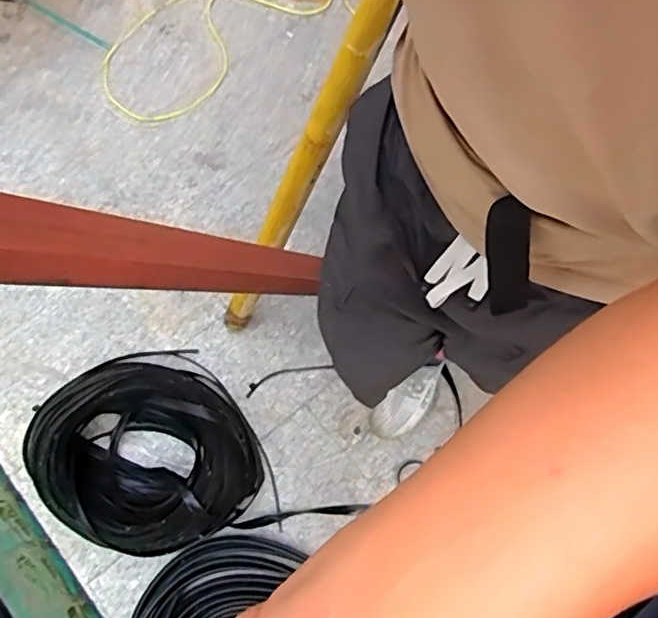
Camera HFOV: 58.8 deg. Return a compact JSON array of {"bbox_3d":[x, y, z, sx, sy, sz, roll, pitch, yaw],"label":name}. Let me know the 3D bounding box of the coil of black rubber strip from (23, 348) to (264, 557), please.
[{"bbox_3d":[-0.402,0.296,1.269,0.410,0.136,0.467,-34,74,-11],"label":"coil of black rubber strip"}]

